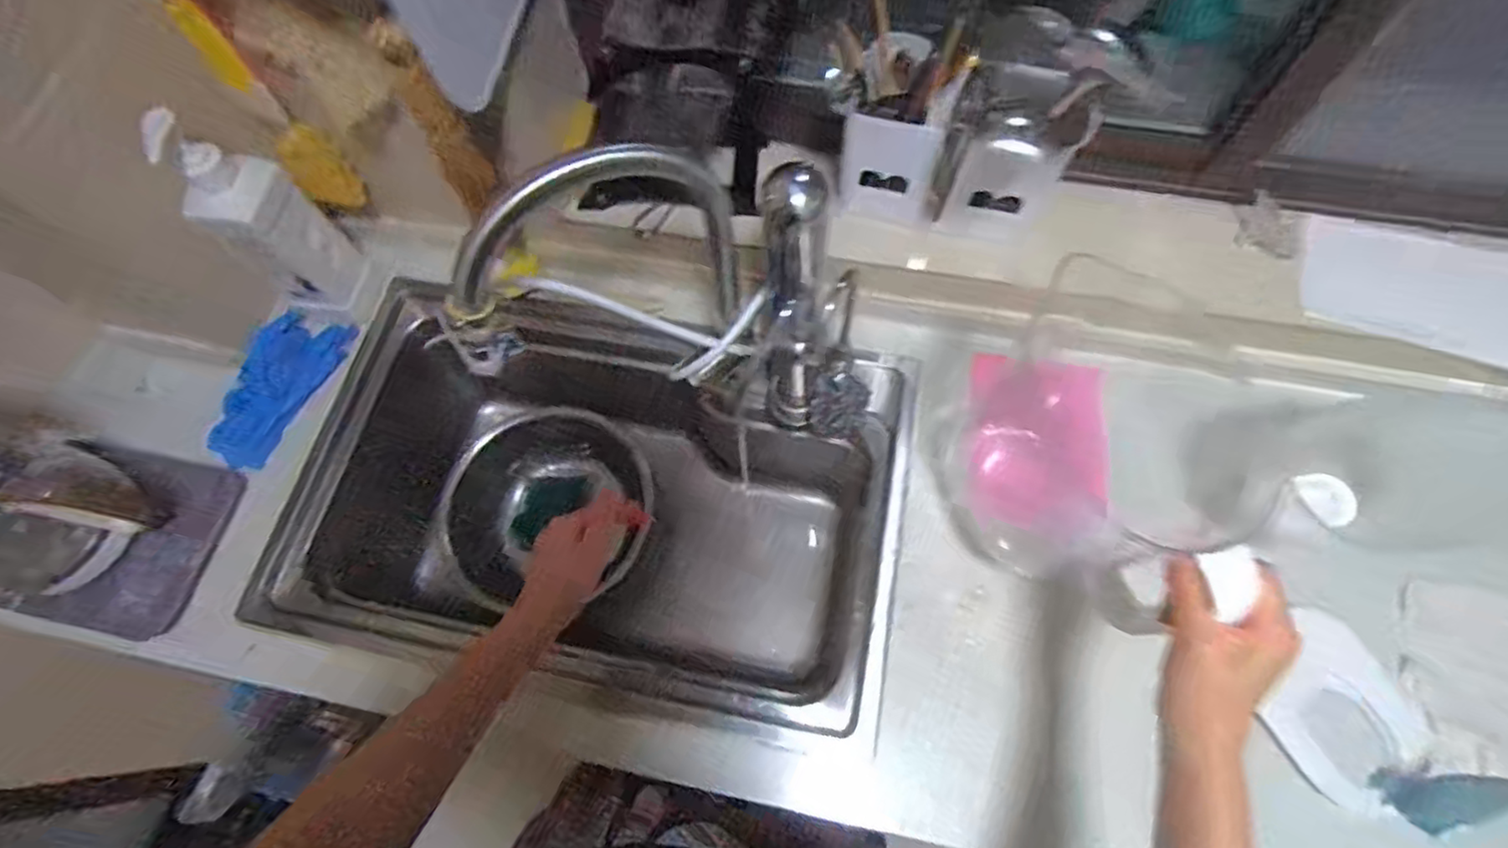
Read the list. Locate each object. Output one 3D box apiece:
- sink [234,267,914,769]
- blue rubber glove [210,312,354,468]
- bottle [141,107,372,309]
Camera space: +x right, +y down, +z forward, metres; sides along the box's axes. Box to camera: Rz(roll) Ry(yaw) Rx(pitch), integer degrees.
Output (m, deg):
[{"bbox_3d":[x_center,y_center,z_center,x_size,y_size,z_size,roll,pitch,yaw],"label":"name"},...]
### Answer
[{"bbox_3d":[-0.163,0.105,0.853,0.660,0.265,0.433,9,69,6],"label":"sink"},{"bbox_3d":[-0.551,-0.046,0.770,0.066,0.059,0.190,24,72,12],"label":"blue rubber glove"},{"bbox_3d":[-0.518,-0.216,0.704,0.095,0.275,0.073,-44,73,-13],"label":"bottle"}]

